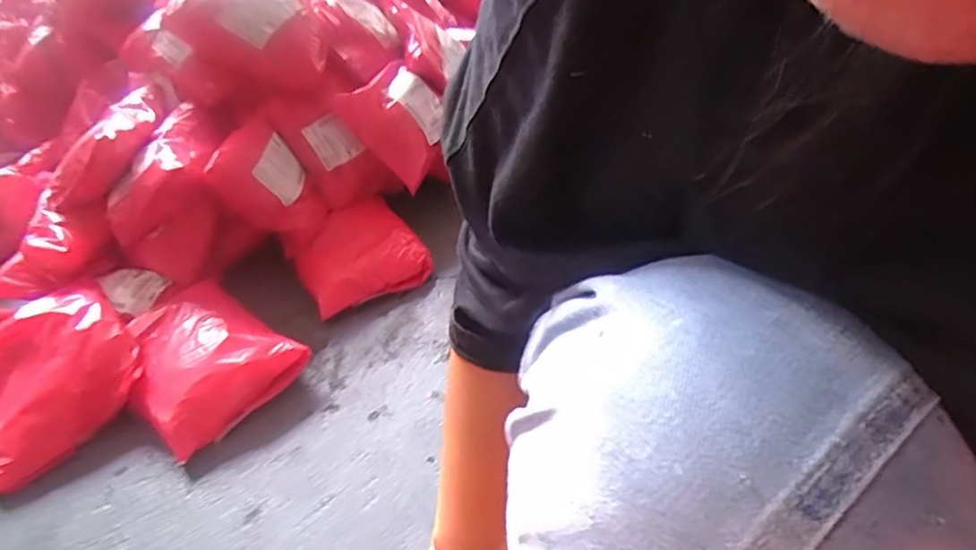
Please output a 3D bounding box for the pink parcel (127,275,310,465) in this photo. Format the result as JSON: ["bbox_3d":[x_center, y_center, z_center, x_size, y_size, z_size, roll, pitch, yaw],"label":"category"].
[{"bbox_3d":[-0.360,0.100,0.743,0.227,0.063,0.172,26,49,33],"label":"pink parcel"}]

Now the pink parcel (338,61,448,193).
[{"bbox_3d":[-0.140,-0.240,0.954,0.041,0.177,0.179,-26,17,48],"label":"pink parcel"}]

